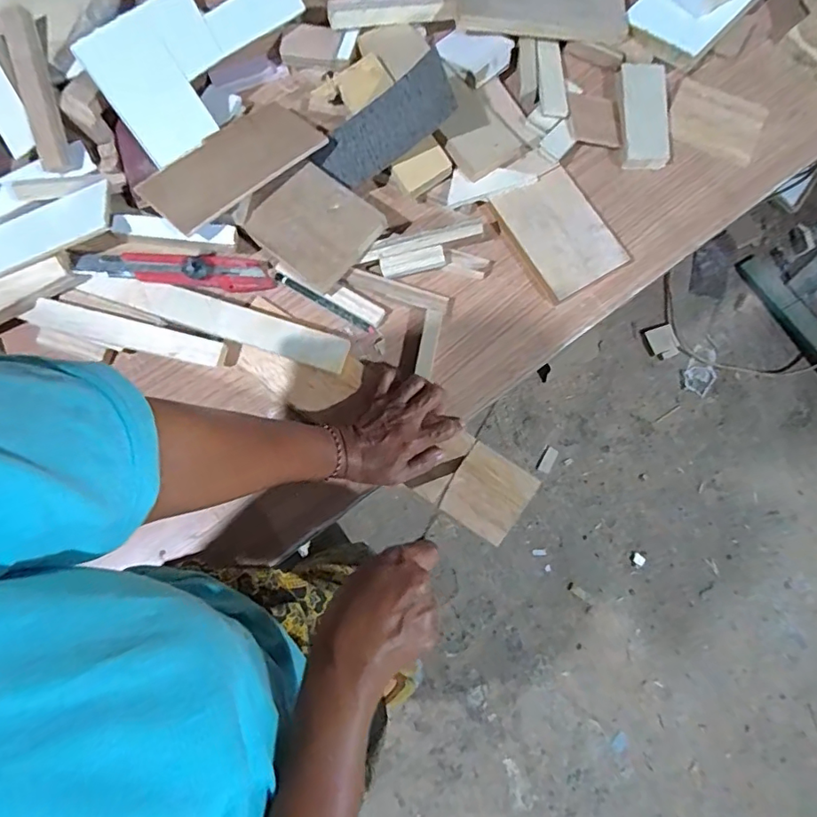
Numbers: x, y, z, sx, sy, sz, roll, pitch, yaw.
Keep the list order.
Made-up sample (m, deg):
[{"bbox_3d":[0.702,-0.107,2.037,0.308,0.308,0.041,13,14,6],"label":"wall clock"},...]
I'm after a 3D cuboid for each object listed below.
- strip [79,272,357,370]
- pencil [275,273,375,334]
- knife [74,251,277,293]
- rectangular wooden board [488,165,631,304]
[{"bbox_3d":[-0.188,-0.088,0.495,0.264,0.015,0.035,18,79,3],"label":"strip"},{"bbox_3d":[-0.085,-0.107,0.514,0.115,0.011,0.007,30,78,5],"label":"pencil"},{"bbox_3d":[-0.223,-0.138,0.498,0.174,0.022,0.033,1,77,-14],"label":"knife"},{"bbox_3d":[0.153,-0.177,0.520,0.081,0.020,0.124,-32,80,-2],"label":"rectangular wooden board"}]

